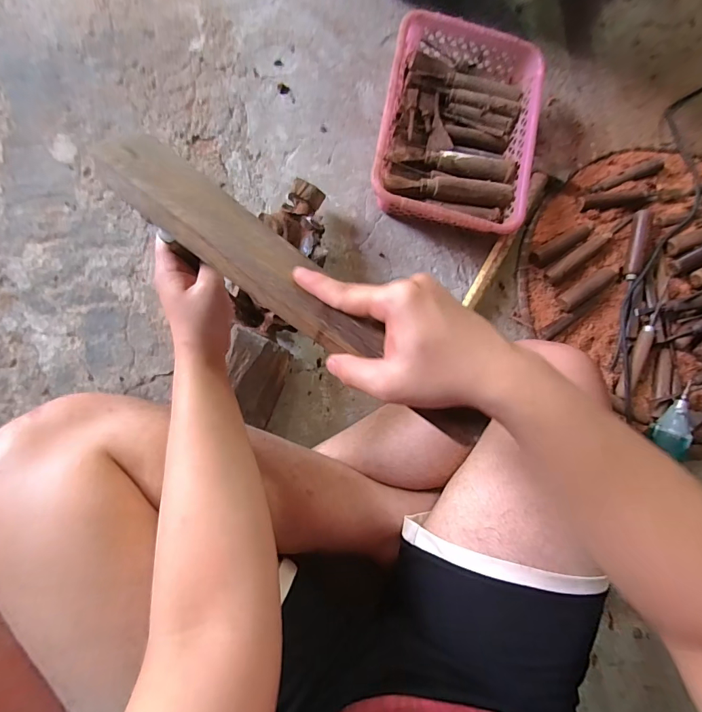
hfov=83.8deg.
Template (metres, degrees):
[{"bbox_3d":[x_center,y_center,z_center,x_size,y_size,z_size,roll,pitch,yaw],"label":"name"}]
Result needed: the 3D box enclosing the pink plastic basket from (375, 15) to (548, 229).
[{"bbox_3d":[0.158,-0.334,0.591,0.226,0.073,0.298,9,83,-3],"label":"pink plastic basket"}]

